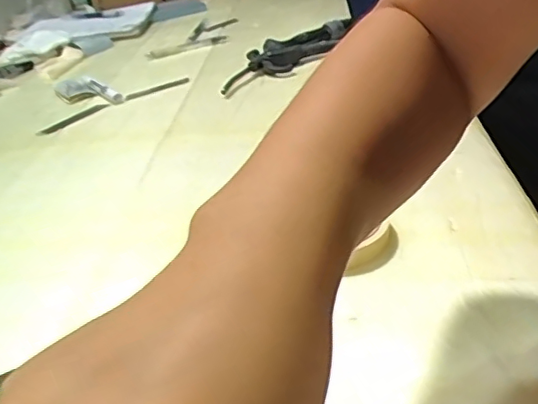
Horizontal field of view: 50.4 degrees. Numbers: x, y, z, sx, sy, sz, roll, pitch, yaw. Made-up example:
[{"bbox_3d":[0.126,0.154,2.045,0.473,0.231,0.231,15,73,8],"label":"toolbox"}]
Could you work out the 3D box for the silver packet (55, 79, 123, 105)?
[{"bbox_3d":[-0.240,-0.142,0.739,0.048,0.019,0.130,-27,37,-30],"label":"silver packet"}]

